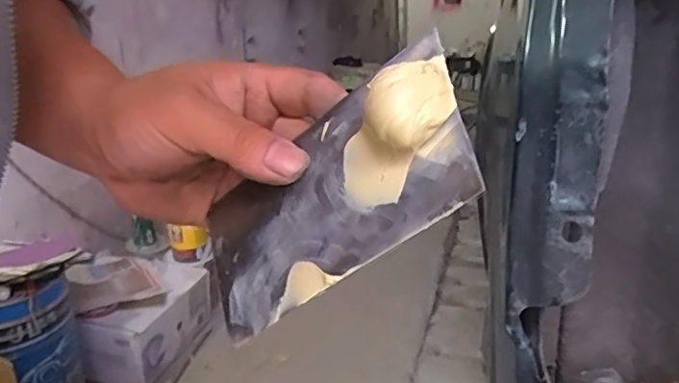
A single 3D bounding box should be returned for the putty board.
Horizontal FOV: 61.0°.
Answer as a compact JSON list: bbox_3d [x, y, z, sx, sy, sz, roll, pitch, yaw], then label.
[{"bbox_3d":[-0.011,0.000,0.231,0.020,0.134,0.070,26,36,-48],"label":"putty board"}]

